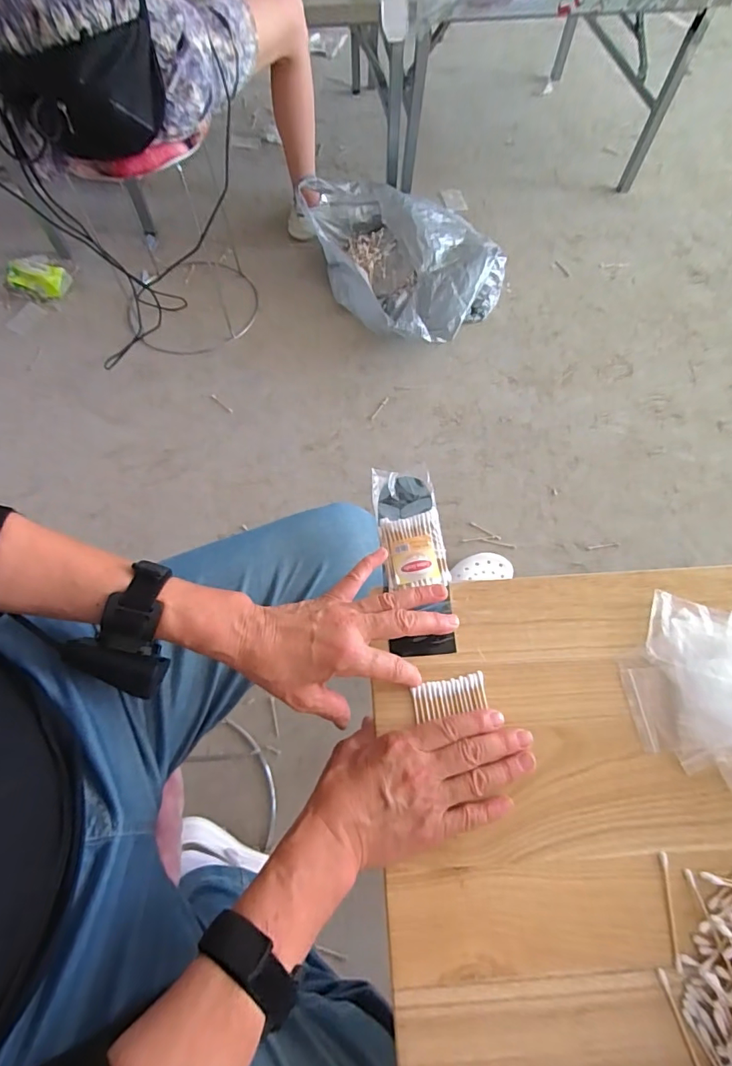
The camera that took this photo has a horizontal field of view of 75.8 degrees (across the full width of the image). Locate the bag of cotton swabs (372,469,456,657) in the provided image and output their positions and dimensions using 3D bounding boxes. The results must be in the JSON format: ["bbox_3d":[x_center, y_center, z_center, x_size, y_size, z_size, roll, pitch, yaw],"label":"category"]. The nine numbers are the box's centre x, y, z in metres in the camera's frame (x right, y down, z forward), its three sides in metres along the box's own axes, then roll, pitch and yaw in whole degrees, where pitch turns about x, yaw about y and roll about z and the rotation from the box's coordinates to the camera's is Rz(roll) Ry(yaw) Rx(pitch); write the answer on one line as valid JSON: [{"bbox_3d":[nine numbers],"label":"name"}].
[{"bbox_3d":[0.047,0.022,0.450,0.060,0.015,0.182,-8,71,-4],"label":"bag of cotton swabs"}]

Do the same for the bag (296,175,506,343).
[{"bbox_3d":[0.105,-0.762,1.296,0.423,0.156,0.562,-38,71,-15],"label":"bag"}]

